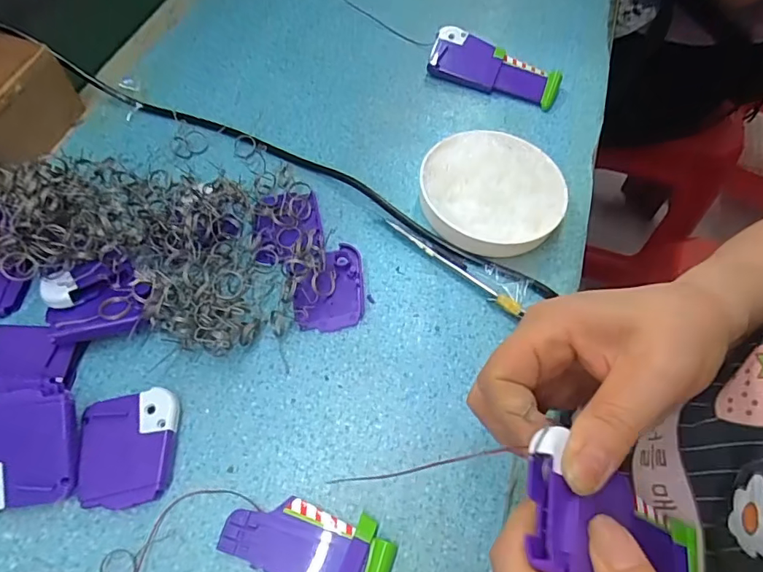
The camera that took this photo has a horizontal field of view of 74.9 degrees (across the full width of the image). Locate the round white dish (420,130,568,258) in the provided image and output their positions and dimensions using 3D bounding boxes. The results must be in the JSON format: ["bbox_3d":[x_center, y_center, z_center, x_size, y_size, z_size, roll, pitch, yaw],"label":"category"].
[{"bbox_3d":[0.084,-0.070,0.376,0.108,0.027,0.099,2,60,-3],"label":"round white dish"}]

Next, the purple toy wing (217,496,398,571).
[{"bbox_3d":[-0.039,0.138,0.267,0.088,0.010,0.041,19,61,7],"label":"purple toy wing"}]

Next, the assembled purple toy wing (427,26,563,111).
[{"bbox_3d":[0.106,-0.203,0.463,0.120,0.029,0.048,15,60,5],"label":"assembled purple toy wing"}]

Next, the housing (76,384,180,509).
[{"bbox_3d":[-0.143,0.093,0.285,0.051,0.014,0.060,-10,61,-9],"label":"housing"}]

